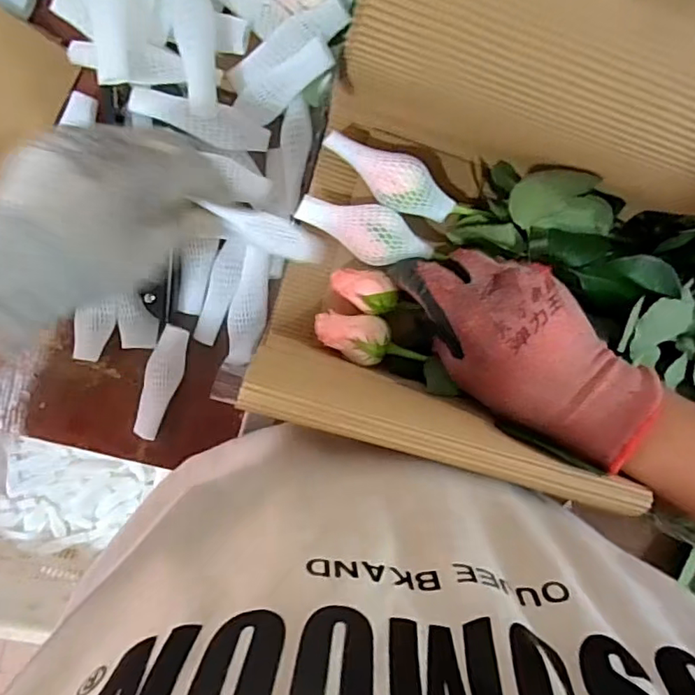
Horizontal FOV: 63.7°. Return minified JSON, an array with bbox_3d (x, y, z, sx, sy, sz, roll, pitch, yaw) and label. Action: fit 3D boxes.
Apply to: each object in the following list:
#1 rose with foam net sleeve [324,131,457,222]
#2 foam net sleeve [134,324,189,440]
[{"bbox_3d":[0.025,-0.102,0.335,0.081,0.031,0.028,40,92,-10],"label":"rose with foam net sleeve"},{"bbox_3d":[-0.136,0.026,0.404,0.024,0.011,0.086,22,95,-9],"label":"foam net sleeve"}]

